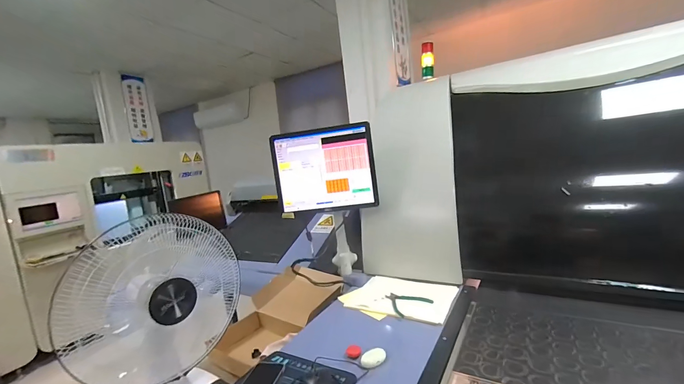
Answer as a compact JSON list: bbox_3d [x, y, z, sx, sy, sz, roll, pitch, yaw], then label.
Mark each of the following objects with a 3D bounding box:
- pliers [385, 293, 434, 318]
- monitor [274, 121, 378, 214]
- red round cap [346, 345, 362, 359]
[{"bbox_3d":[0.198,0.344,0.964,0.130,0.007,0.127,-10,8,-29],"label":"pliers"},{"bbox_3d":[-0.067,-0.081,1.133,0.372,0.291,0.056,-6,7,7],"label":"monitor"},{"bbox_3d":[0.031,0.414,0.796,0.039,0.015,0.039,-6,7,1],"label":"red round cap"}]

